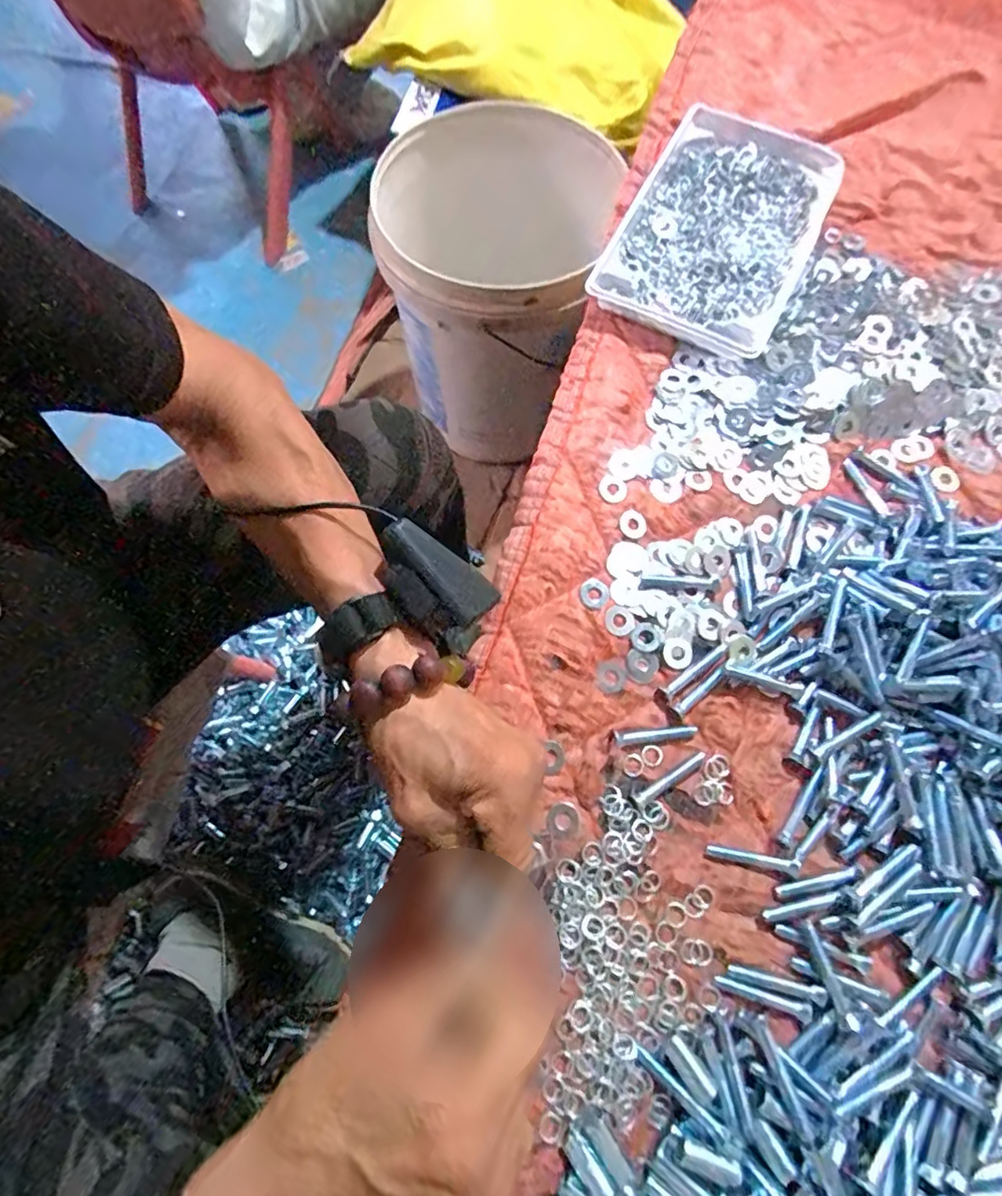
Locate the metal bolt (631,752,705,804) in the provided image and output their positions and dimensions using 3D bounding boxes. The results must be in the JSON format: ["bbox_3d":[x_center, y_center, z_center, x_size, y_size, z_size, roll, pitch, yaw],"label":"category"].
[{"bbox_3d":[0.112,0.119,0.390,0.057,0.004,0.008,-29,73,-7],"label":"metal bolt"}]

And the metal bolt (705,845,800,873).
[{"bbox_3d":[0.161,0.168,0.379,0.056,0.004,0.007,11,74,3],"label":"metal bolt"}]

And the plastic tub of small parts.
[{"bbox_3d":[0.188,-0.317,0.509,0.152,0.039,0.225,27,75,7],"label":"plastic tub of small parts"}]

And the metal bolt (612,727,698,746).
[{"bbox_3d":[0.104,0.093,0.399,0.059,0.010,0.009,-4,71,1],"label":"metal bolt"}]

